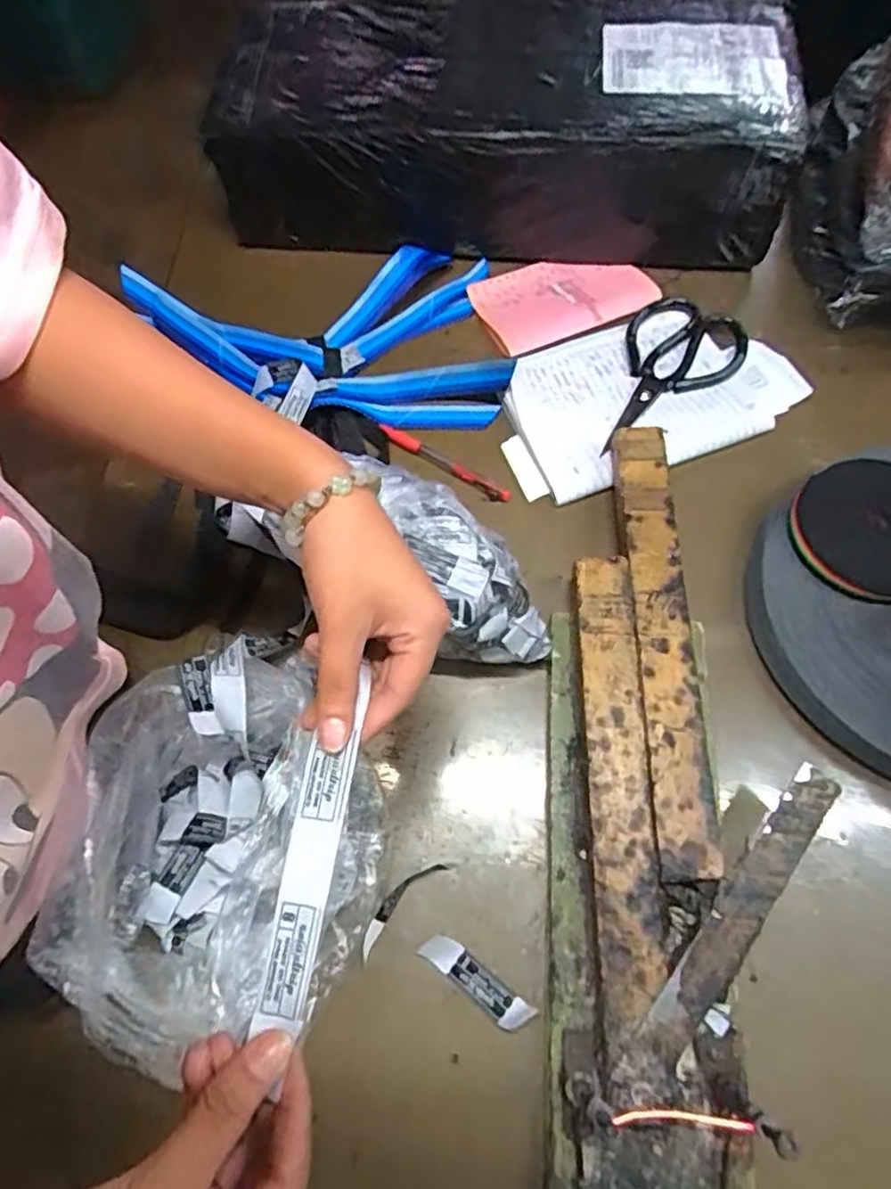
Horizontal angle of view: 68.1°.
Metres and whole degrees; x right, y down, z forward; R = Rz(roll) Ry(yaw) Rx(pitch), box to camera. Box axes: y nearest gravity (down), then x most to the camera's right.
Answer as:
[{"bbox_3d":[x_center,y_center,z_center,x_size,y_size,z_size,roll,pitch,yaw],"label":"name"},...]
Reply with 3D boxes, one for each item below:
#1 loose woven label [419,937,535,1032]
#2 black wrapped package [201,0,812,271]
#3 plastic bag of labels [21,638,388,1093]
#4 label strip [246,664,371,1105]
[{"bbox_3d":[0.018,0.239,0.406,0.074,0.004,0.020,35,72,14],"label":"loose woven label"},{"bbox_3d":[0.050,-0.453,0.638,0.508,0.130,0.230,2,66,3],"label":"black wrapped package"},{"bbox_3d":[-0.128,0.150,0.399,0.172,0.089,0.206,19,69,8],"label":"plastic bag of labels"},{"bbox_3d":[-0.056,0.105,0.289,0.023,0.006,0.144,9,66,4],"label":"label strip"}]

